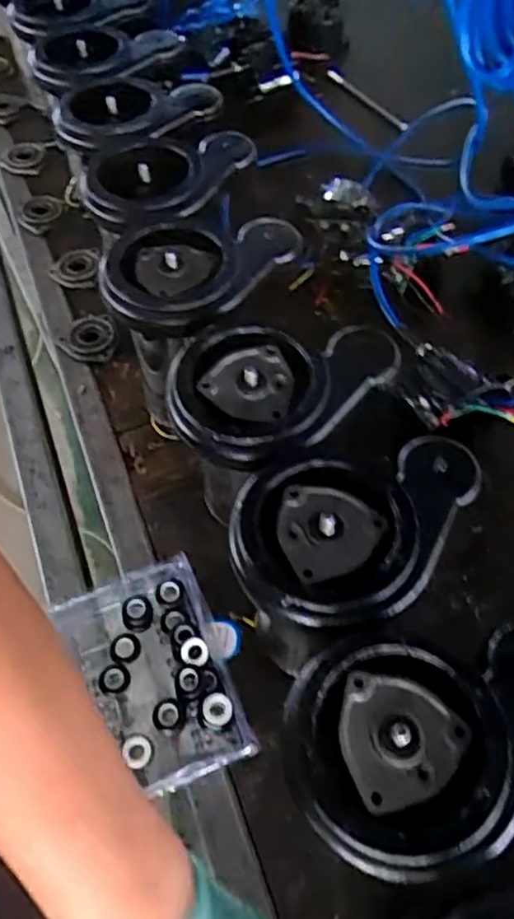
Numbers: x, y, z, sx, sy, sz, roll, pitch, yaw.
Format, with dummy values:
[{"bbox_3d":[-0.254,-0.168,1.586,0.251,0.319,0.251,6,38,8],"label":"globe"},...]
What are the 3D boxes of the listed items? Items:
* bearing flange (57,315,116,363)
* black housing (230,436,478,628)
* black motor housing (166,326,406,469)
[{"bbox_3d":[-0.189,-0.137,0.735,0.063,0.019,0.056,1,58,3],"label":"bearing flange"},{"bbox_3d":[0.067,0.043,0.410,0.160,0.019,0.111,-9,58,-3],"label":"black housing"},{"bbox_3d":[0.020,-0.050,0.471,0.164,0.028,0.109,-4,58,0],"label":"black motor housing"}]

